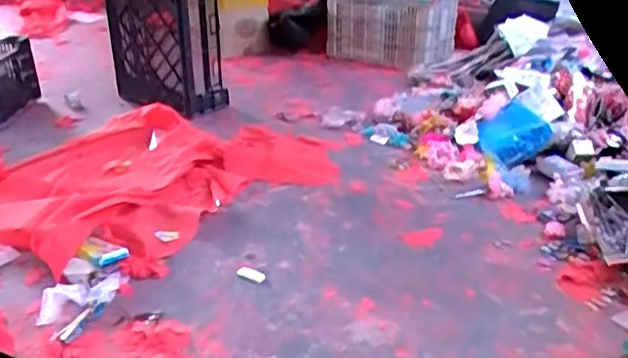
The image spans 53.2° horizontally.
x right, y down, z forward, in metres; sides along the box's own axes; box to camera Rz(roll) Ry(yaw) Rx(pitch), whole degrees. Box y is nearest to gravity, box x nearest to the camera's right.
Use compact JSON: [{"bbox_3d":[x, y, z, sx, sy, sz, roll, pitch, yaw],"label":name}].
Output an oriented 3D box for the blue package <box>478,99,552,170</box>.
[{"bbox_3d":[0.560,-0.129,1.783,0.223,0.033,0.172,-30,62,-24],"label":"blue package"}]

